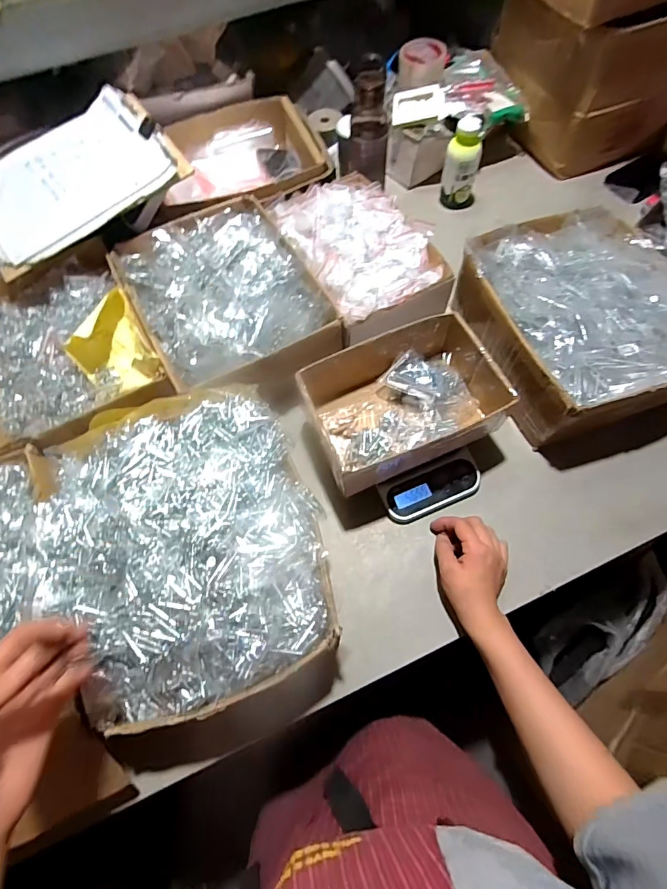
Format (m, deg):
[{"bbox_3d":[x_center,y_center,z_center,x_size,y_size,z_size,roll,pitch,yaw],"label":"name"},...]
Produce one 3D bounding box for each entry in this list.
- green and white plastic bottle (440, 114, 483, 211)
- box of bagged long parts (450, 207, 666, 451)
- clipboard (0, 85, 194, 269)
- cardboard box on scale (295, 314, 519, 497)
[{"bbox_3d":[0.244,-0.520,0.812,0.066,0.152,0.061,18,68,11],"label":"green and white plastic bottle"},{"bbox_3d":[0.360,-0.187,0.646,0.262,0.144,0.325,-21,66,-7],"label":"box of bagged long parts"},{"bbox_3d":[-0.422,-0.432,0.689,0.318,0.023,0.234,-34,73,-6],"label":"clipboard"},{"bbox_3d":[0.095,-0.060,0.614,0.253,0.102,0.188,-23,67,-8],"label":"cardboard box on scale"}]

